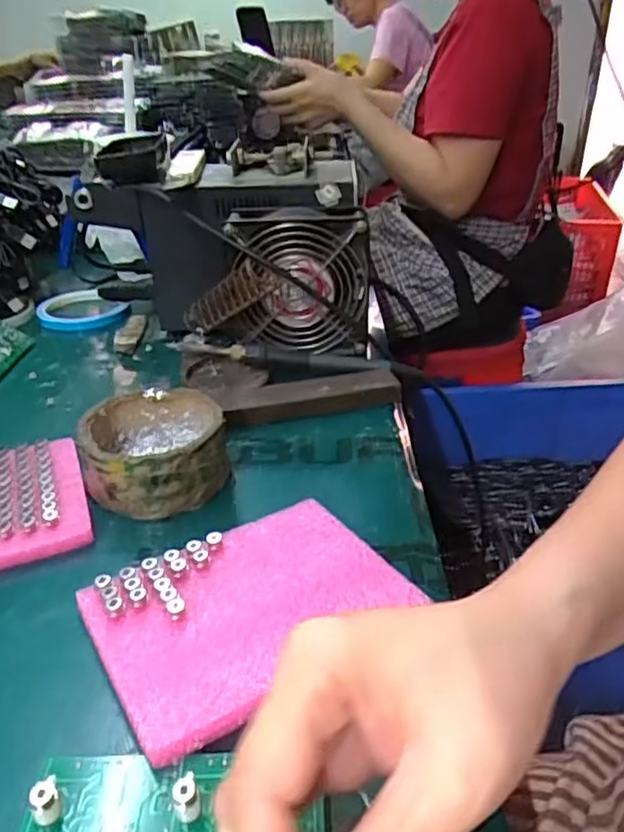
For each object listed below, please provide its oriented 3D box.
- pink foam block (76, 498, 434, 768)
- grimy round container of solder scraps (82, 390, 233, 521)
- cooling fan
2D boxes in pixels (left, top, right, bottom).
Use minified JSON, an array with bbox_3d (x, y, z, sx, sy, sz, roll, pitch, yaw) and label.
[{"bbox_3d":[-0.030,0.093,0.328,0.144,0.016,0.108,-19,35,-29],"label":"pink foam block"},{"bbox_3d":[-0.100,0.020,0.422,0.088,0.041,0.087,-9,32,-16],"label":"grimy round container of solder scraps"},{"bbox_3d":[-0.014,-0.113,0.559,0.128,0.108,0.057,0,30,1],"label":"cooling fan"}]

